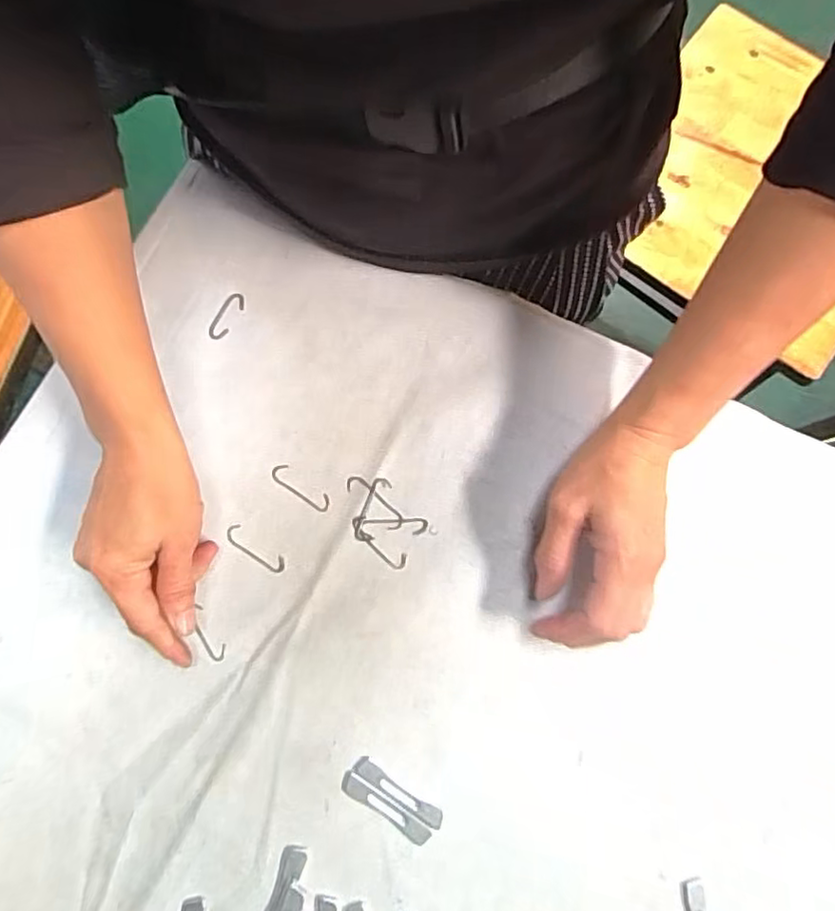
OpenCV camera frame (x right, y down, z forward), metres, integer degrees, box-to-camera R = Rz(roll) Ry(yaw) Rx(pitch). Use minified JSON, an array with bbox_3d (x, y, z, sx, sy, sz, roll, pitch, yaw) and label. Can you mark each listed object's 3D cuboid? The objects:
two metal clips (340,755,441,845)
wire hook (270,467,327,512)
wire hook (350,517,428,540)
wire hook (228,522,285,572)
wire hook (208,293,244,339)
[{"bbox_3d":[-0.016,0.201,0.360,0.058,0.004,0.023,33,82,6],"label":"two metal clips"},{"bbox_3d":[-0.075,0.021,0.396,0.043,0.004,0.012,35,82,6],"label":"wire hook"},{"bbox_3d":[-0.018,0.046,0.391,0.047,0.004,0.013,1,80,1],"label":"wire hook"},{"bbox_3d":[-0.102,0.059,0.390,0.044,0.004,0.012,34,82,6],"label":"wire hook"},{"bbox_3d":[-0.131,-0.096,0.422,0.015,0.004,0.036,31,81,6],"label":"wire hook"}]

